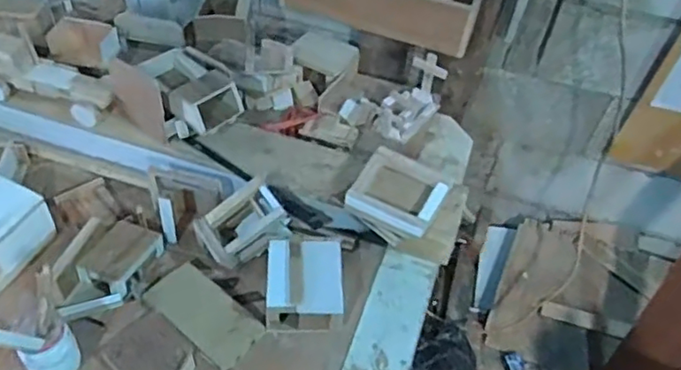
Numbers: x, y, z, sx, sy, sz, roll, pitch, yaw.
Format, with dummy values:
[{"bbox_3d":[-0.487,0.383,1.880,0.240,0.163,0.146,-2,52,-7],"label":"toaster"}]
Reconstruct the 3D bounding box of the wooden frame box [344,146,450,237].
[{"bbox_3d":[0.088,0.013,0.917,0.135,0.042,0.118,23,50,14],"label":"wooden frame box"}]

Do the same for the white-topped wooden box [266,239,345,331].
[{"bbox_3d":[-0.051,0.145,0.863,0.105,0.075,0.116,1,48,-5],"label":"white-topped wooden box"}]

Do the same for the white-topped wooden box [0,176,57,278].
[{"bbox_3d":[-0.506,0.062,0.891,0.113,0.073,0.111,26,51,16],"label":"white-topped wooden box"}]

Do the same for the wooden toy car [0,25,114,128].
[{"bbox_3d":[-0.519,-0.184,1.023,0.271,0.102,0.084,18,49,10],"label":"wooden toy car"}]

